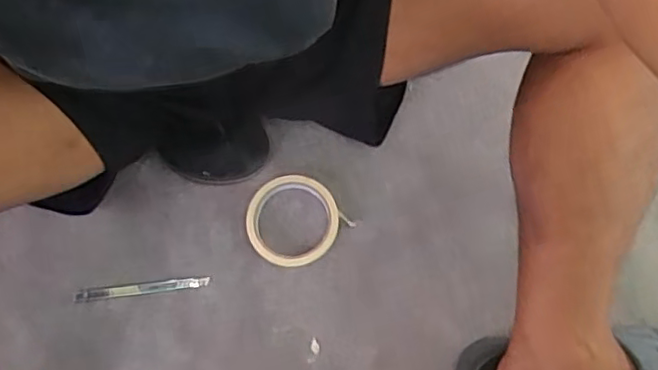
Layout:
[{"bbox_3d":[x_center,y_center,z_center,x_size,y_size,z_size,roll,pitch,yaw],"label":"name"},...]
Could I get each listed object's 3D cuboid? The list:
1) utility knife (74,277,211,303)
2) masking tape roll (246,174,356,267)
[{"bbox_3d":[-0.200,0.111,0.665,0.141,0.007,0.013,-7,77,0],"label":"utility knife"},{"bbox_3d":[-0.038,0.039,0.669,0.099,0.023,0.098,0,77,1],"label":"masking tape roll"}]

